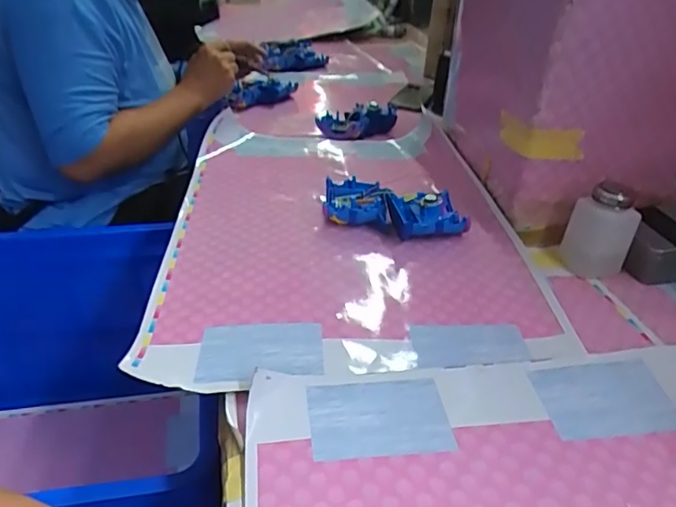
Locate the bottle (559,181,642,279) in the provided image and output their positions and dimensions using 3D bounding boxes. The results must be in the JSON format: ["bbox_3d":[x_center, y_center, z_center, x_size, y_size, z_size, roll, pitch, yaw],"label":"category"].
[{"bbox_3d":[0.293,-0.027,0.589,0.055,0.096,0.055,-5,34,-11],"label":"bottle"}]

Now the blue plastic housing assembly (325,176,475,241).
[{"bbox_3d":[0.067,-0.054,0.654,0.185,0.041,0.105,8,33,9],"label":"blue plastic housing assembly"}]

